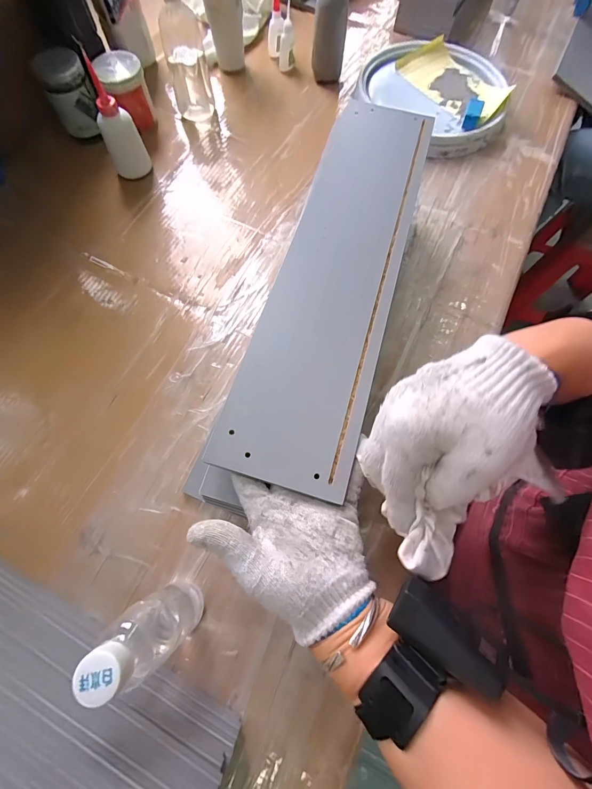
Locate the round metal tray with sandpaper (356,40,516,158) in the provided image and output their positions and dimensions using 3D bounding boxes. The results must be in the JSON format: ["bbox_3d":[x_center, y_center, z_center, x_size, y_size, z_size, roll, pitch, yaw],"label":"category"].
[{"bbox_3d":[0.277,-0.611,0.705,0.291,0.047,0.310,0,69,0],"label":"round metal tray with sandpaper"}]

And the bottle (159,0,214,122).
[{"bbox_3d":[-0.202,-0.619,0.626,0.069,0.186,0.075,-15,70,-6],"label":"bottle"}]

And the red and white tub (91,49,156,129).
[{"bbox_3d":[-0.315,-0.564,0.646,0.083,0.085,0.087,-22,71,-8],"label":"red and white tub"}]

